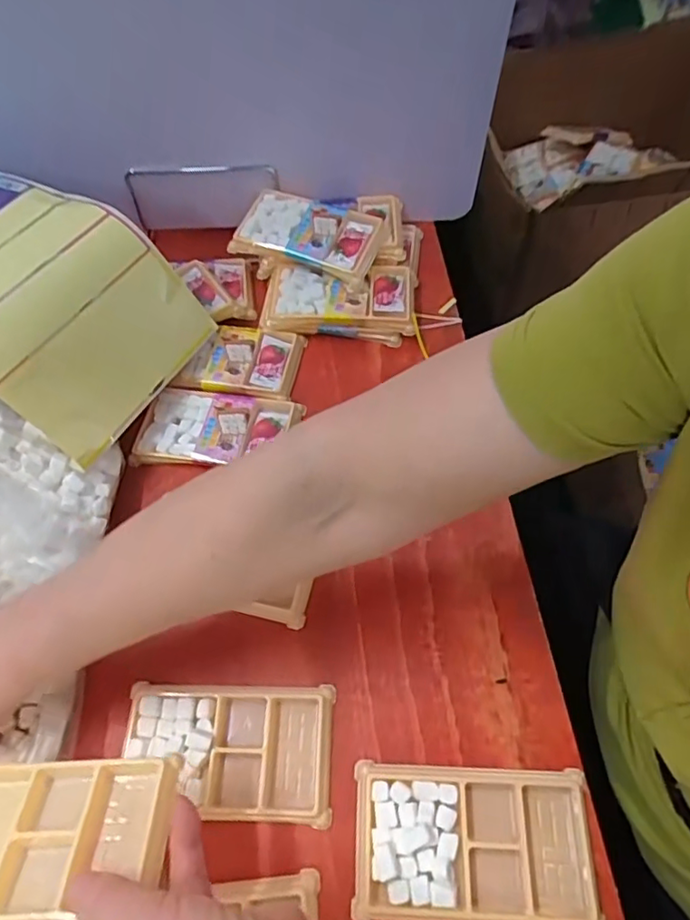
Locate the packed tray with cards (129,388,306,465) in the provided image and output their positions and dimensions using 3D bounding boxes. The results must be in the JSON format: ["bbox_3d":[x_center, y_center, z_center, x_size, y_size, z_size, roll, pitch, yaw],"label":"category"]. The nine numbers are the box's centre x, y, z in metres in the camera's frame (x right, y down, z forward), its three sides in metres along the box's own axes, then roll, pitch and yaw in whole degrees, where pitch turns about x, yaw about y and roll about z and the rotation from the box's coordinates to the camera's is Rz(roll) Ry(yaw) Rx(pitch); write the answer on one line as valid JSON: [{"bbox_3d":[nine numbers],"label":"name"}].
[{"bbox_3d":[-0.107,-0.026,0.489,0.129,0.016,0.071,6,61,7],"label":"packed tray with cards"}]

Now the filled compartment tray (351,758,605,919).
[{"bbox_3d":[0.077,0.225,0.338,0.136,0.013,0.077,0,60,4],"label":"filled compartment tray"}]

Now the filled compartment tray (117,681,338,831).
[{"bbox_3d":[-0.075,0.187,0.371,0.134,0.018,0.078,0,60,4],"label":"filled compartment tray"}]

